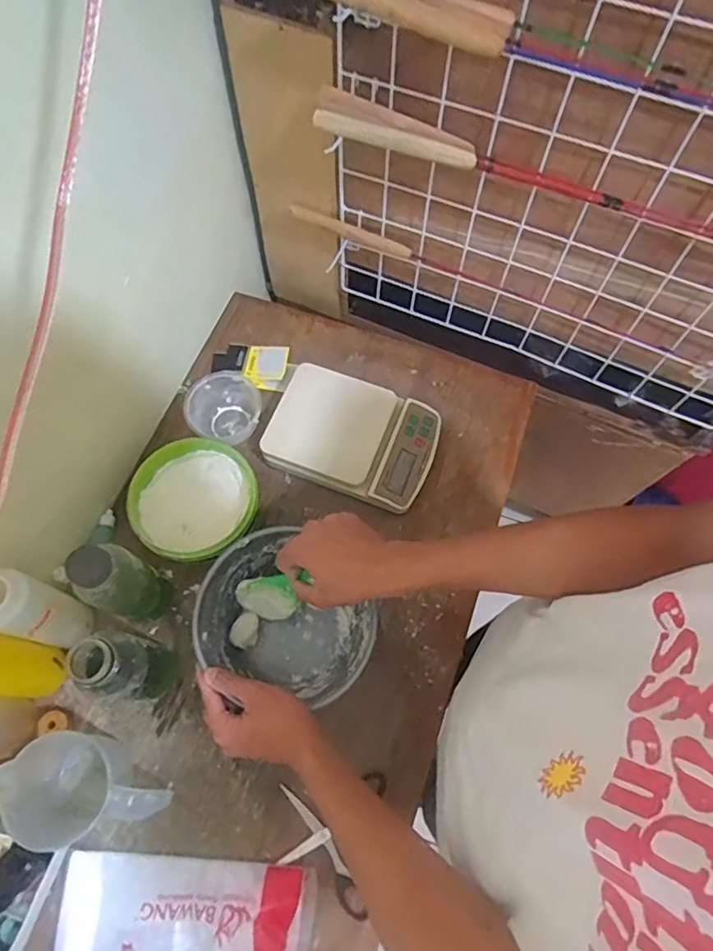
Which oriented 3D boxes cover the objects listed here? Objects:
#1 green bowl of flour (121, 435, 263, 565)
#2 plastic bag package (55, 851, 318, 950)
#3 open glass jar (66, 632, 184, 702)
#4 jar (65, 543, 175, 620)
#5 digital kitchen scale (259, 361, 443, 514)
[{"bbox_3d":[-0.206,0.035,0.731,0.149,0.060,0.154,0,68,-1],"label":"green bowl of flour"},{"bbox_3d":[-0.177,0.454,0.580,0.259,0.027,0.097,4,68,1],"label":"plastic bag package"},{"bbox_3d":[-0.243,0.205,0.603,0.060,0.178,0.068,1,68,0],"label":"open glass jar"},{"bbox_3d":[-0.253,0.122,0.624,0.056,0.174,0.059,0,68,-1],"label":"jar"},{"bbox_3d":[-0.004,-0.053,0.774,0.217,0.049,0.154,17,69,6],"label":"digital kitchen scale"}]

